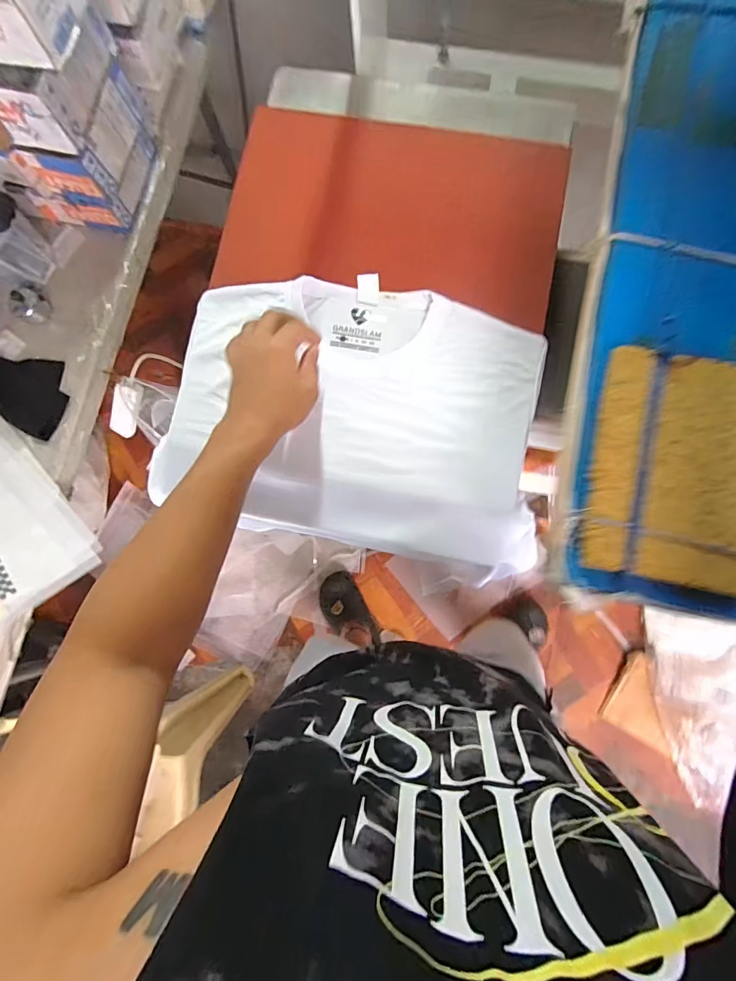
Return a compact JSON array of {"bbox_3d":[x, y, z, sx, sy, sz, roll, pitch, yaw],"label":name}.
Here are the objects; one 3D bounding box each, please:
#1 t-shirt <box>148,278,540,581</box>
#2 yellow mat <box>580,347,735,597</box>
[{"bbox_3d":[-0.016,-0.090,0.514,0.424,0.027,0.295,10,88,5],"label":"t-shirt"},{"bbox_3d":[0.263,-0.016,0.348,0.163,0.019,0.179,12,81,4],"label":"yellow mat"}]

